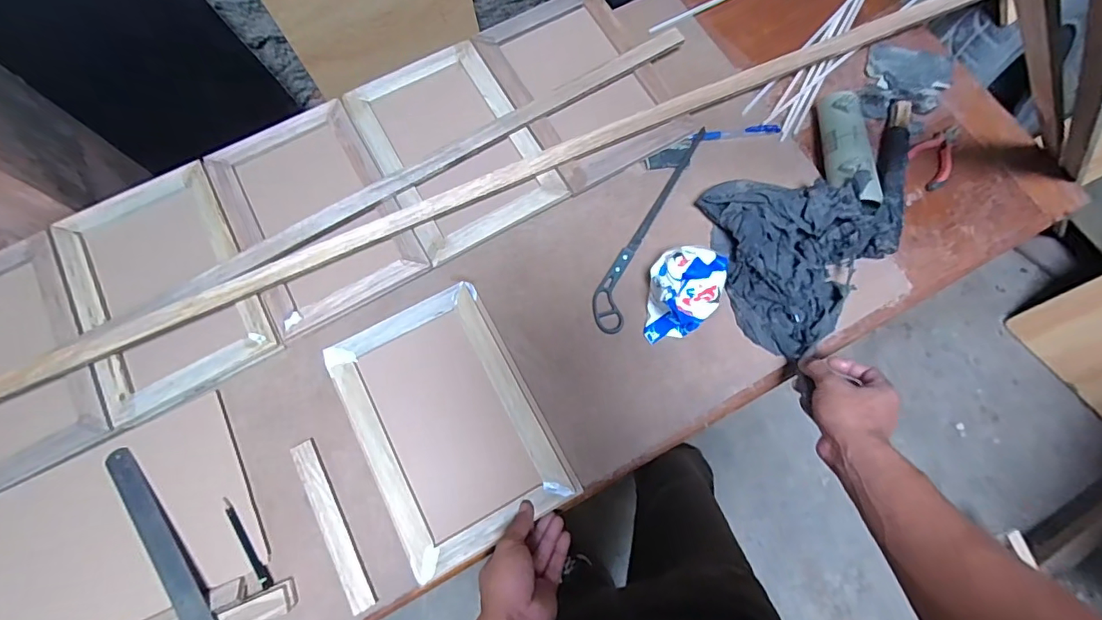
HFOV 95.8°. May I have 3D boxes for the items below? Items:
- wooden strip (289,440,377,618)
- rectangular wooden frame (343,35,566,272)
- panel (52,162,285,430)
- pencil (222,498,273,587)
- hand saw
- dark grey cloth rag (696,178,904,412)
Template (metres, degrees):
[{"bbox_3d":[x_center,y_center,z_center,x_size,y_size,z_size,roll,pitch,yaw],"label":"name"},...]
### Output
[{"bbox_3d":[-0.249,0.242,0.565,0.025,0.012,0.195,-28,76,-8],"label":"wooden strip"},{"bbox_3d":[-0.137,-0.234,0.689,0.206,0.016,0.301,-29,76,-8],"label":"rectangular wooden frame"},{"bbox_3d":[-0.505,-0.038,0.649,0.207,0.031,0.323,-30,77,-9],"label":"panel"},{"bbox_3d":[-0.343,0.262,0.563,0.011,0.006,0.111,-34,77,-10],"label":"pencil"},{"bbox_3d":[0.140,-0.114,0.677,0.047,0.012,0.324,29,76,7],"label":"hand saw"},{"bbox_3d":[0.302,-0.090,0.633,0.223,0.069,0.243,40,77,10],"label":"dark grey cloth rag"}]

